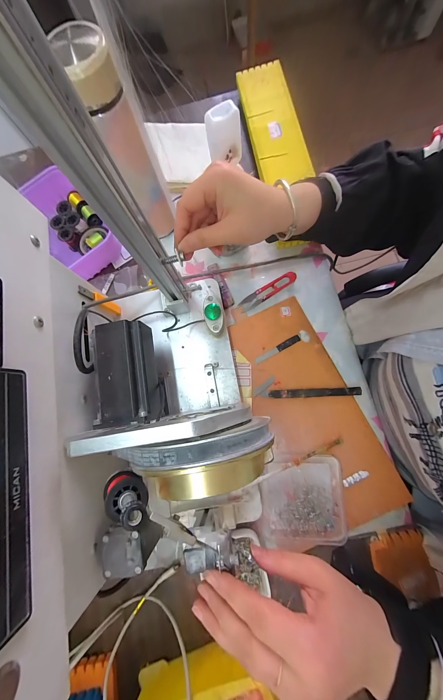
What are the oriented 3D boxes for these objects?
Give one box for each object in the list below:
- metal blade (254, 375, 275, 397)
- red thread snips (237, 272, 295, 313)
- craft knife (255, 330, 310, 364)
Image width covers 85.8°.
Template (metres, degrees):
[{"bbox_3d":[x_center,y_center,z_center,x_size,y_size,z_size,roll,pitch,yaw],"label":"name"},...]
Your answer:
[{"bbox_3d":[0.065,0.054,0.357,0.041,0.004,0.009,-39,79,-3],"label":"metal blade"},{"bbox_3d":[0.073,-0.095,0.379,0.098,0.015,0.021,-32,79,-1],"label":"red thread snips"},{"bbox_3d":[0.093,-0.004,0.364,0.090,0.006,0.017,-27,78,0],"label":"craft knife"}]

